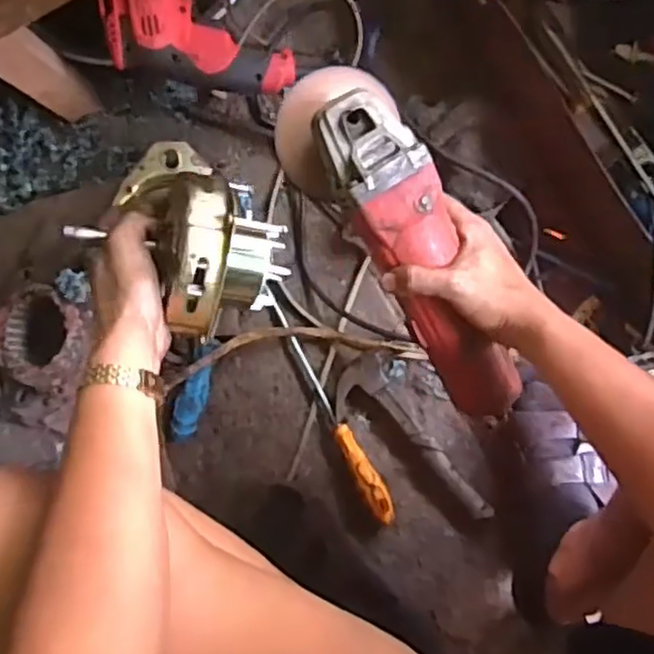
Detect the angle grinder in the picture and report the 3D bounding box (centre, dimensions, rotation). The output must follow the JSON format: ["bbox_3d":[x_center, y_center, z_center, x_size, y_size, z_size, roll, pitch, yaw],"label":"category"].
[{"bbox_3d":[0.060,-0.054,0.511,0.082,0.073,0.288,-30,100,3],"label":"angle grinder"}]

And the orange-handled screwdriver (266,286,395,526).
[{"bbox_3d":[-0.002,0.081,0.722,0.023,0.031,0.270,-31,87,3],"label":"orange-handled screwdriver"}]

